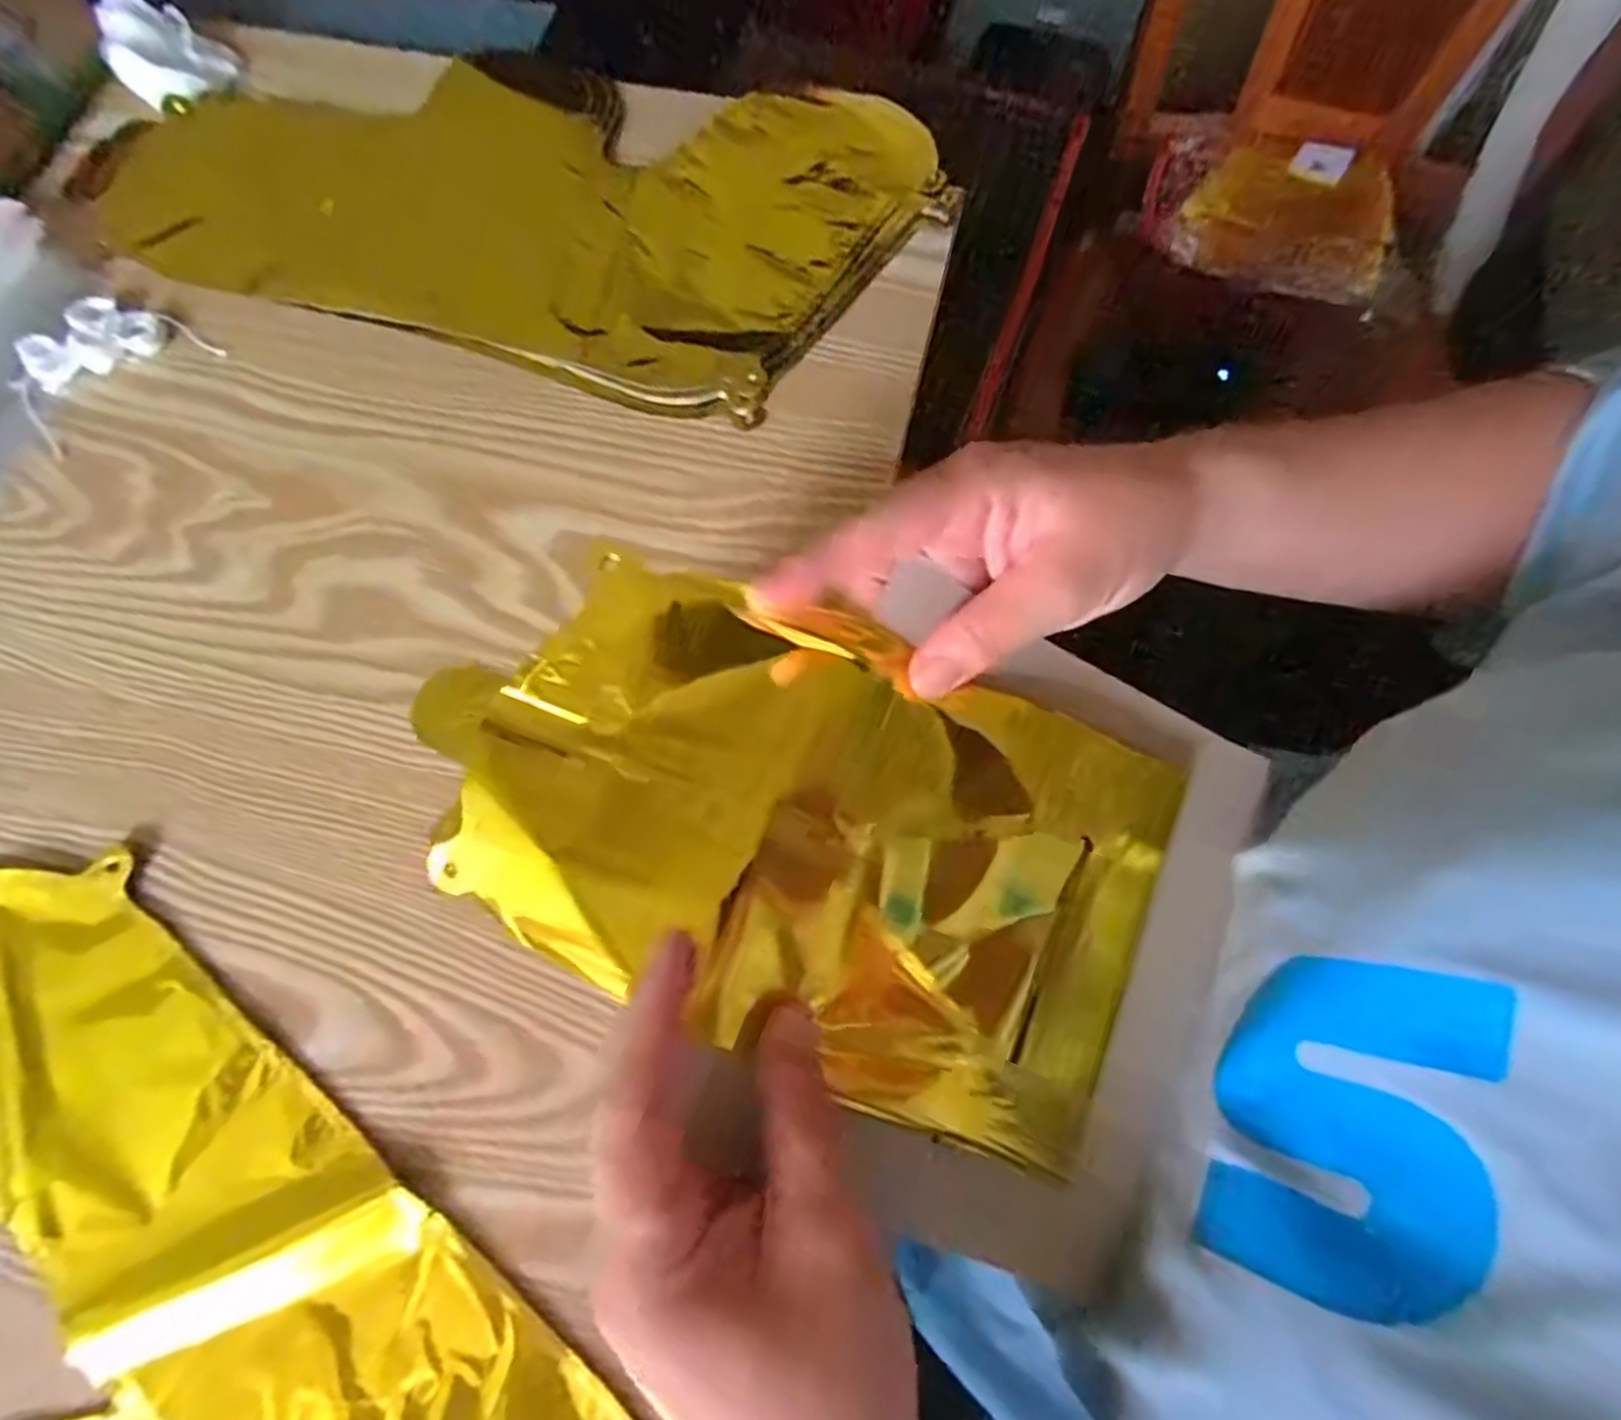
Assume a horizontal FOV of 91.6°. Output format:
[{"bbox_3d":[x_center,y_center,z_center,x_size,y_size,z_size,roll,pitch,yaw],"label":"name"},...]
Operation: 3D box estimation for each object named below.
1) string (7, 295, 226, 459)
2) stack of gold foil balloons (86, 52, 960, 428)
[{"bbox_3d":[-0.354,-0.176,0.393,0.089,0.008,0.066,-41,76,-10],"label":"string"},{"bbox_3d":[-0.153,-0.274,0.408,0.402,0.015,0.199,18,74,7],"label":"stack of gold foil balloons"}]

